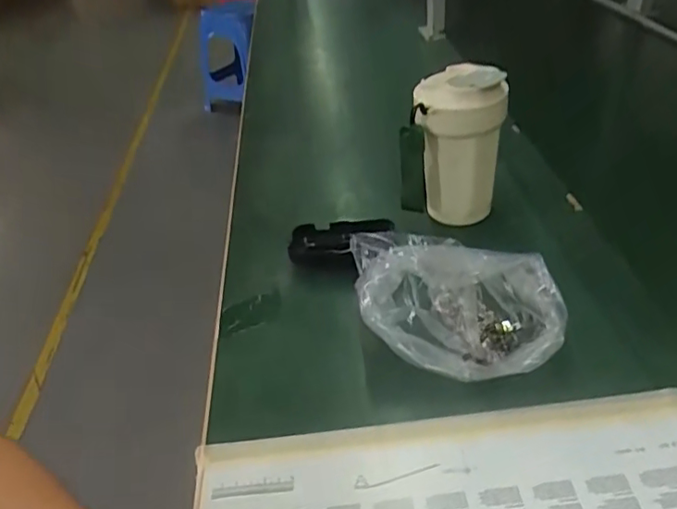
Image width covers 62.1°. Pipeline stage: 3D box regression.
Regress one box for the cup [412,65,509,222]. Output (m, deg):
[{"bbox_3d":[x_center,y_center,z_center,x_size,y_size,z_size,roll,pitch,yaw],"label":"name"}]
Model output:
[{"bbox_3d":[0.123,-0.110,0.574,0.086,0.139,0.079,2,38,13],"label":"cup"}]

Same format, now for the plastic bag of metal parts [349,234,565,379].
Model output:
[{"bbox_3d":[0.094,0.031,0.474,0.166,0.077,0.151,-3,37,7],"label":"plastic bag of metal parts"}]

